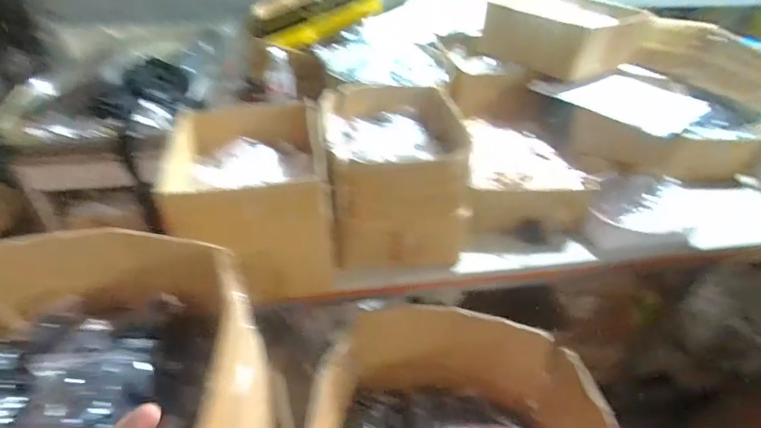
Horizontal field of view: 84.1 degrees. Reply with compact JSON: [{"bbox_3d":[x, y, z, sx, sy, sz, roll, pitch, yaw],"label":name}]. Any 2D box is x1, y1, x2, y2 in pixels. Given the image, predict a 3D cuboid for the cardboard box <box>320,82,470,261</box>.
[{"bbox_3d":[0.023,-0.101,0.879,0.269,0.208,0.370,-6,39,-8],"label":"cardboard box"}]

